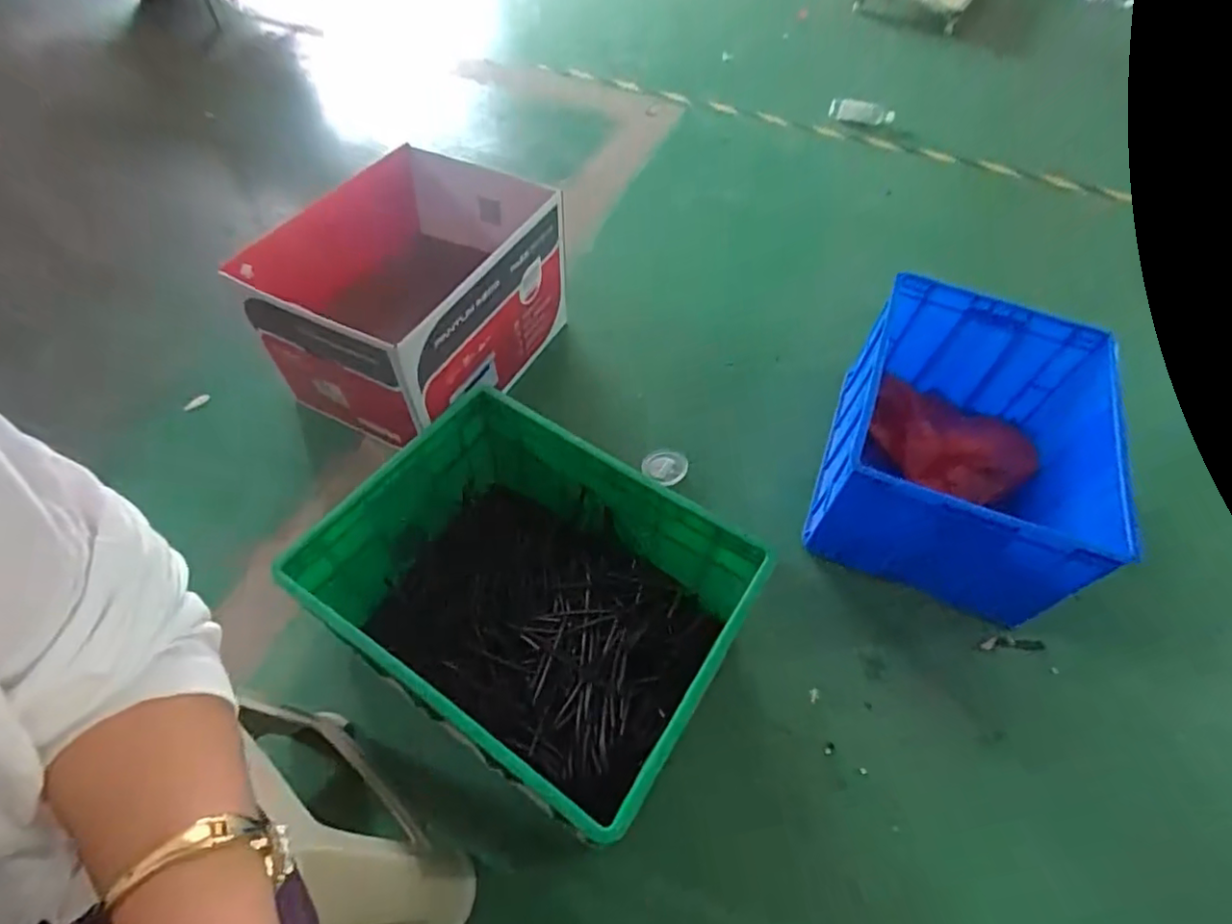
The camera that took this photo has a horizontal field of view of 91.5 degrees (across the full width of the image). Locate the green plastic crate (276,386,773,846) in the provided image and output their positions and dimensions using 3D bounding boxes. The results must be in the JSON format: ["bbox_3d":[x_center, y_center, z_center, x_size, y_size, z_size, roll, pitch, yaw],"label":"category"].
[{"bbox_3d":[-0.121,0.207,0.899,0.544,0.251,0.413,30,58,16],"label":"green plastic crate"}]

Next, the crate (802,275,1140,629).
[{"bbox_3d":[0.640,-0.022,1.108,0.432,0.289,0.516,21,56,10],"label":"crate"}]

